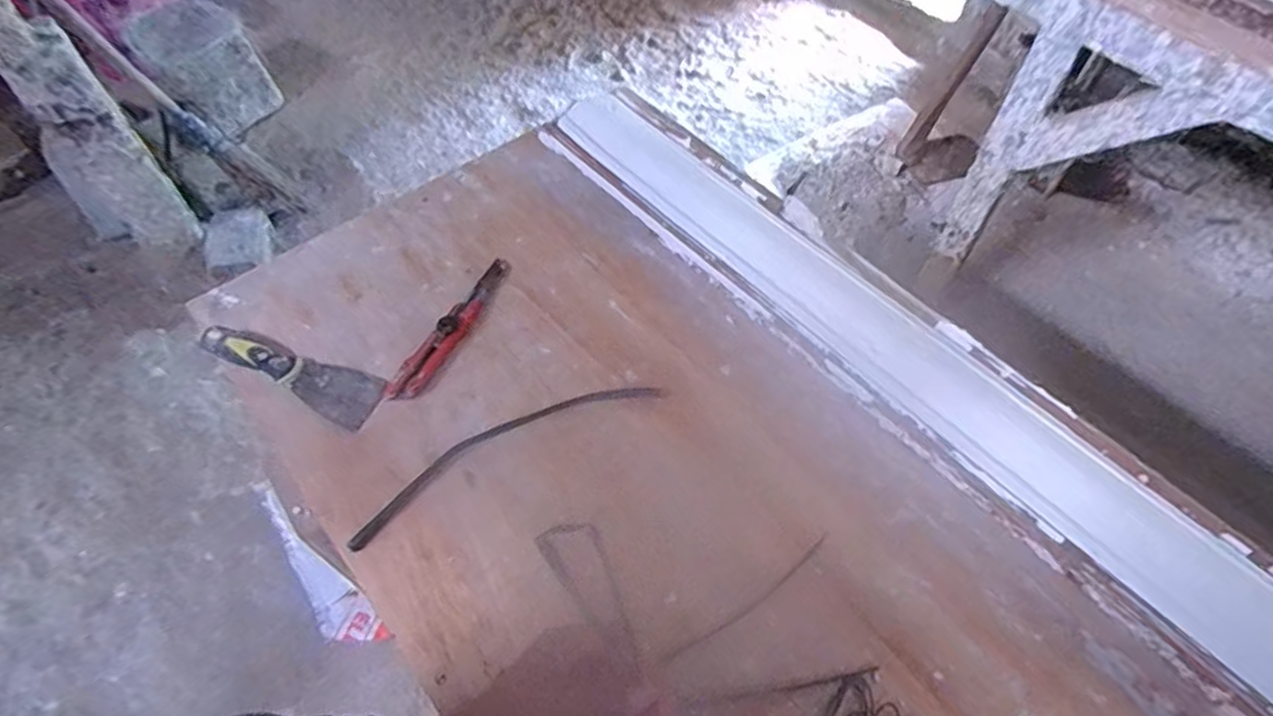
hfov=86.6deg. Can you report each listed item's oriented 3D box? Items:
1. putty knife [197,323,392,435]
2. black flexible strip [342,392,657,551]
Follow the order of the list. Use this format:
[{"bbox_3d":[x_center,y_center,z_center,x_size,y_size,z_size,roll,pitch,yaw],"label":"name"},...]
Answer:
[{"bbox_3d":[-0.335,0.008,0.656,0.186,0.029,0.054,22,58,12],"label":"putty knife"},{"bbox_3d":[-0.119,0.081,0.629,0.307,0.007,0.048,-27,61,-18],"label":"black flexible strip"}]

